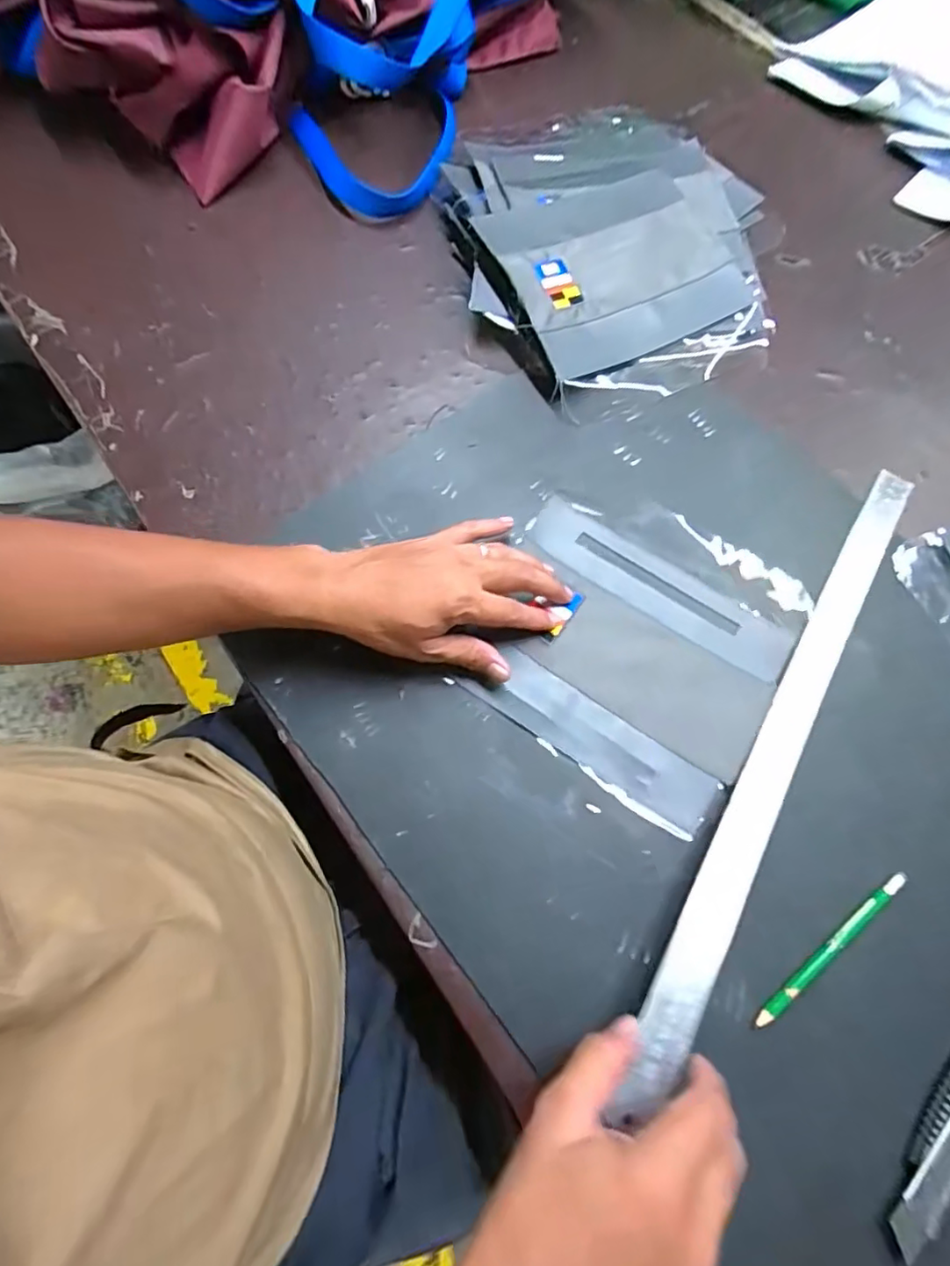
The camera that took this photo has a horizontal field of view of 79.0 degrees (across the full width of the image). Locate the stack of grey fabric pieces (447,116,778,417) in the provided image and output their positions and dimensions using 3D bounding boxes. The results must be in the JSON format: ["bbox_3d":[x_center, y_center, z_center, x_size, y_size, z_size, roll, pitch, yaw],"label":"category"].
[{"bbox_3d":[0.125,-0.384,0.557,0.281,0.047,0.346,-20,71,-8],"label":"stack of grey fabric pieces"}]

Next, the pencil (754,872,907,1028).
[{"bbox_3d":[0.225,0.197,0.362,0.136,0.008,0.010,-35,74,-13],"label":"pencil"}]

